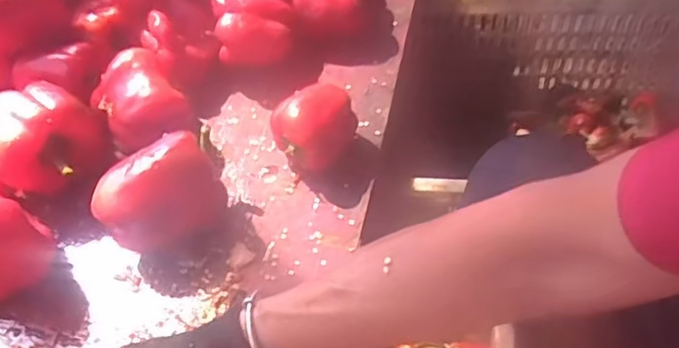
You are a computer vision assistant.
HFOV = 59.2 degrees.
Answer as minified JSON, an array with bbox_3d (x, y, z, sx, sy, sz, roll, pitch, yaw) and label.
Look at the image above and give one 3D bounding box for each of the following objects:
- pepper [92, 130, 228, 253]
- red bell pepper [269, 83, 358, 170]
[{"bbox_3d":[-0.153,0.023,0.515,0.100,0.083,0.070,-32,57,-19],"label":"pepper"},{"bbox_3d":[-0.023,-0.038,0.561,0.078,0.067,0.073,-9,52,0],"label":"red bell pepper"}]

